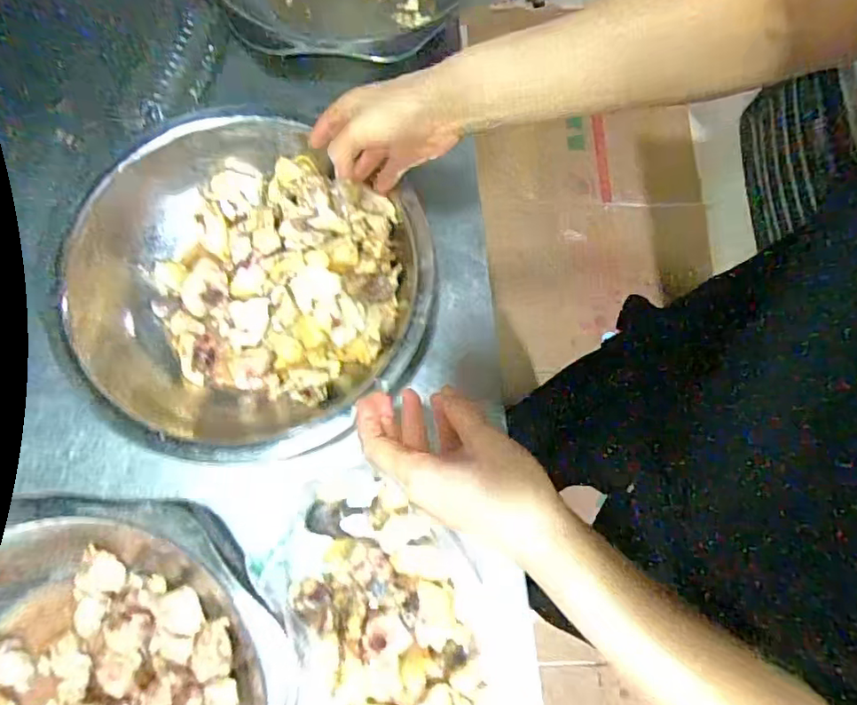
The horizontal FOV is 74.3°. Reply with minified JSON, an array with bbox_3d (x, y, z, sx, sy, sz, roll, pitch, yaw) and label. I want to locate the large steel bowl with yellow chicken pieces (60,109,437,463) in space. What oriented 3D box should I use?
[{"bbox_3d":[-0.172,-0.060,0.534,0.323,0.107,0.291,36,77,7],"label":"large steel bowl with yellow chicken pieces"}]

